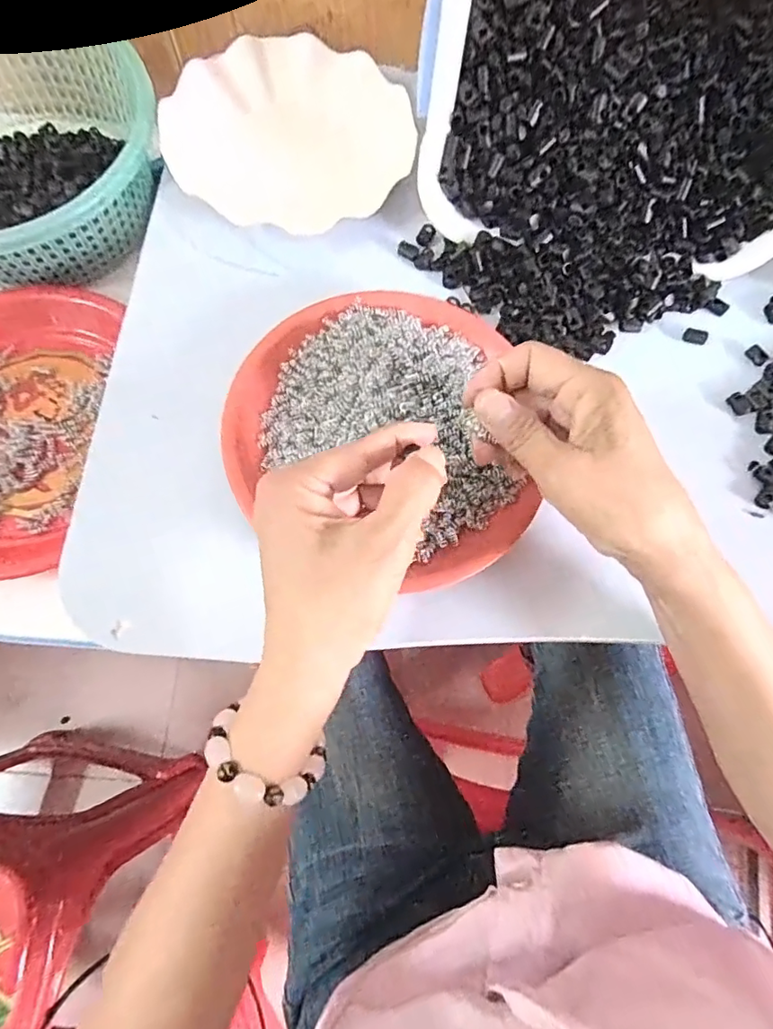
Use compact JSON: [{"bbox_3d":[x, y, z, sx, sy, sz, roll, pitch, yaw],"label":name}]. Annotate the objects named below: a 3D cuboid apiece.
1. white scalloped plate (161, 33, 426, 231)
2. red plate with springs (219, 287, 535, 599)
[{"bbox_3d":[-0.070,-0.288,0.411,0.177,0.029,0.169,0,73,-1],"label":"white scalloped plate"},{"bbox_3d":[-0.007,-0.049,0.336,0.175,0.031,0.188,0,73,-1],"label":"red plate with springs"}]

